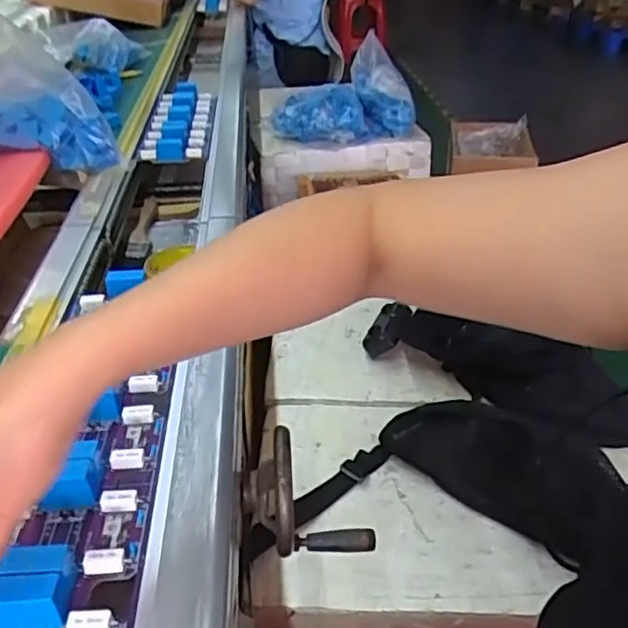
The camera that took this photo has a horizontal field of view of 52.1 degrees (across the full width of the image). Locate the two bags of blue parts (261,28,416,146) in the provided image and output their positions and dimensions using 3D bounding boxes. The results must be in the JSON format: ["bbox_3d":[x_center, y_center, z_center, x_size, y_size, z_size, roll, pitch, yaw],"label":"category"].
[{"bbox_3d":[0.067,-0.526,1.564,0.346,0.249,0.150,0,31,4],"label":"two bags of blue parts"}]

